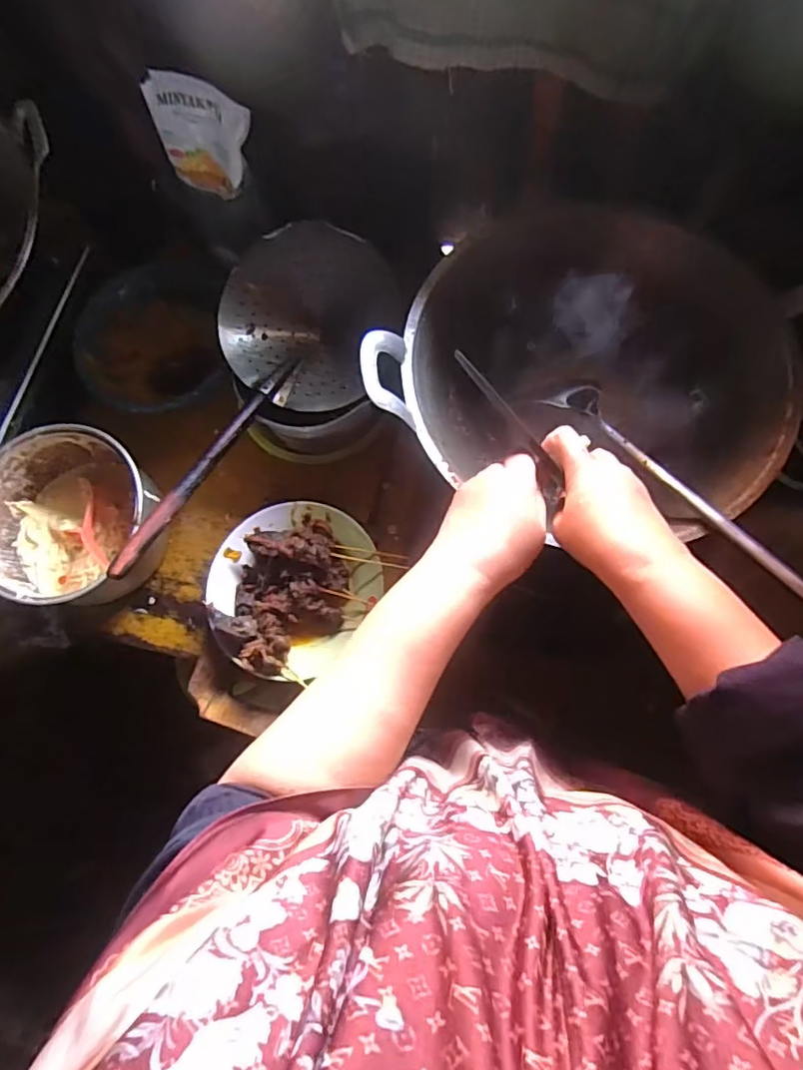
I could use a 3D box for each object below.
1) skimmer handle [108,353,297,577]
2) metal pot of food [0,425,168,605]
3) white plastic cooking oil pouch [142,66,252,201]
[{"bbox_3d":[-0.208,-0.086,0.636,0.024,0.021,0.316,28,65,8],"label":"skimmer handle"},{"bbox_3d":[-0.396,-0.018,0.704,0.190,0.124,0.192,0,75,1],"label":"metal pot of food"},{"bbox_3d":[-0.216,-0.430,0.636,0.119,0.115,0.012,23,58,8],"label":"white plastic cooking oil pouch"}]

